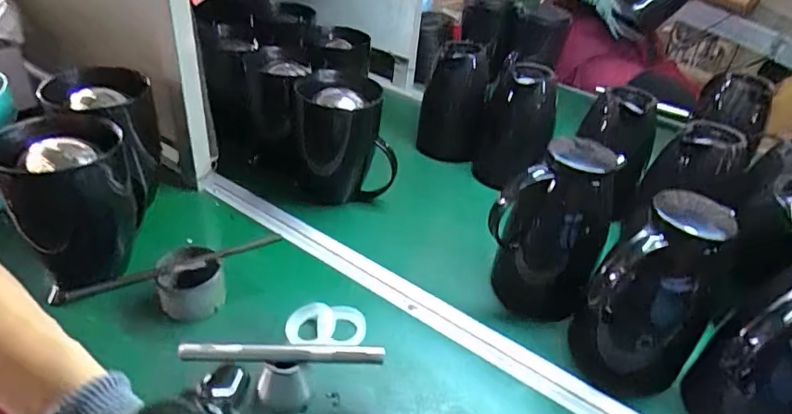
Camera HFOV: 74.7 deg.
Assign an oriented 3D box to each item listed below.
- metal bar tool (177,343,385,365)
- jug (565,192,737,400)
[{"bbox_3d":[-0.112,0.145,0.517,0.198,0.012,0.019,4,34,-5],"label":"metal bar tool"},{"bbox_3d":[0.278,0.114,0.580,0.132,0.243,0.109,17,35,13],"label":"jug"}]

